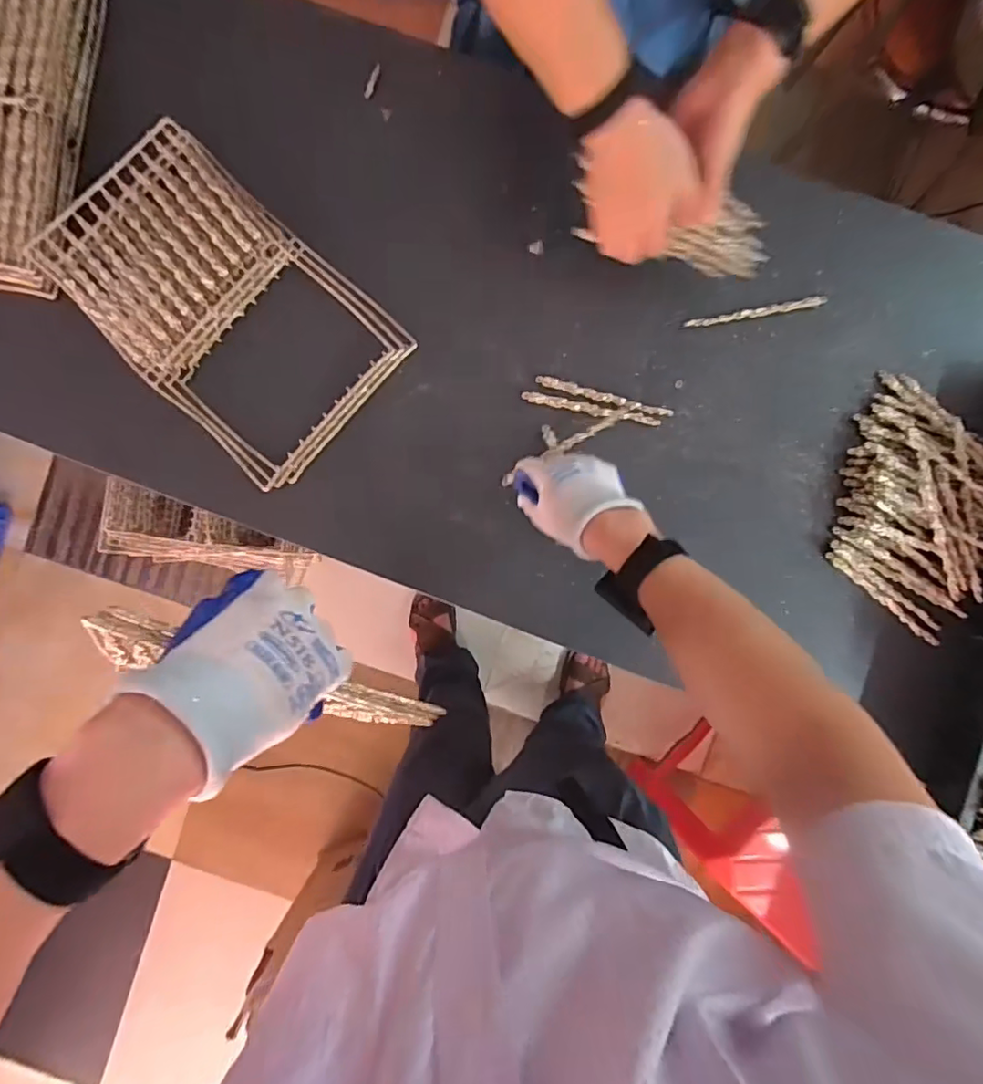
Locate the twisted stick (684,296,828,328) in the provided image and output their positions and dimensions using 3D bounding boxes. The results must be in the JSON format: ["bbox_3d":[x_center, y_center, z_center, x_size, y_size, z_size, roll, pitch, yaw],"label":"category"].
[{"bbox_3d":[0.305,-0.265,0.653,0.163,0.006,0.012,-10,89,2],"label":"twisted stick"}]

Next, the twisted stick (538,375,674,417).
[{"bbox_3d":[0.130,-0.166,0.647,0.159,0.005,0.013,15,90,3],"label":"twisted stick"}]

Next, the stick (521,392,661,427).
[{"bbox_3d":[0.114,-0.152,0.646,0.158,0.007,0.014,12,90,3],"label":"stick"}]

